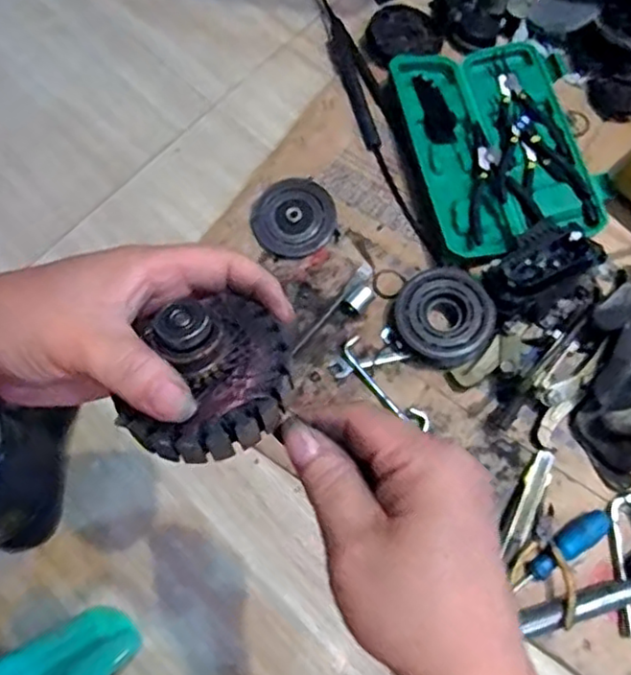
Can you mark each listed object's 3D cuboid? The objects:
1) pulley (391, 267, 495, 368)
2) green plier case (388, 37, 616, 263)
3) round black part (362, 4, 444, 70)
[{"bbox_3d":[0.149,-0.023,0.782,0.106,0.036,0.110,-40,72,-4],"label":"pulley"},{"bbox_3d":[0.233,-0.250,0.864,0.222,0.033,0.310,-11,70,-3],"label":"green plier case"},{"bbox_3d":[0.117,-0.421,0.922,0.099,0.015,0.103,0,69,1],"label":"round black part"}]

